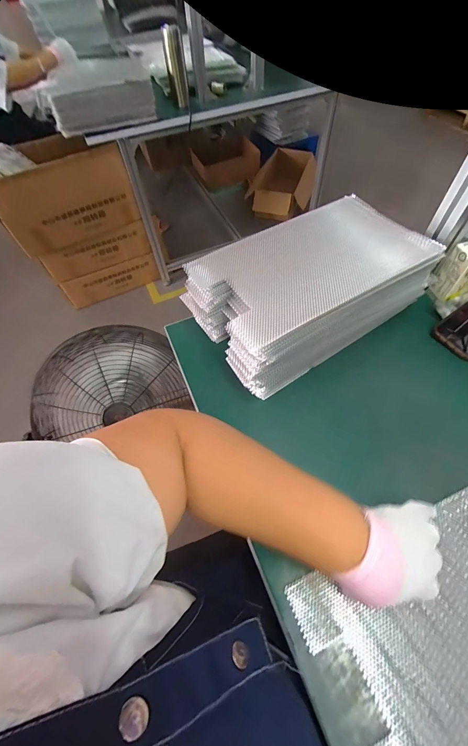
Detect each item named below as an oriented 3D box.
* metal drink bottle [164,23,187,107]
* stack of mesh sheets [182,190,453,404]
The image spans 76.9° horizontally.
[{"bbox_3d":[-0.216,-1.132,1.112,0.064,0.224,0.064,-9,58,-2],"label":"metal drink bottle"},{"bbox_3d":[0.124,-0.143,0.515,0.359,0.124,0.225,-28,61,-14],"label":"stack of mesh sheets"}]

